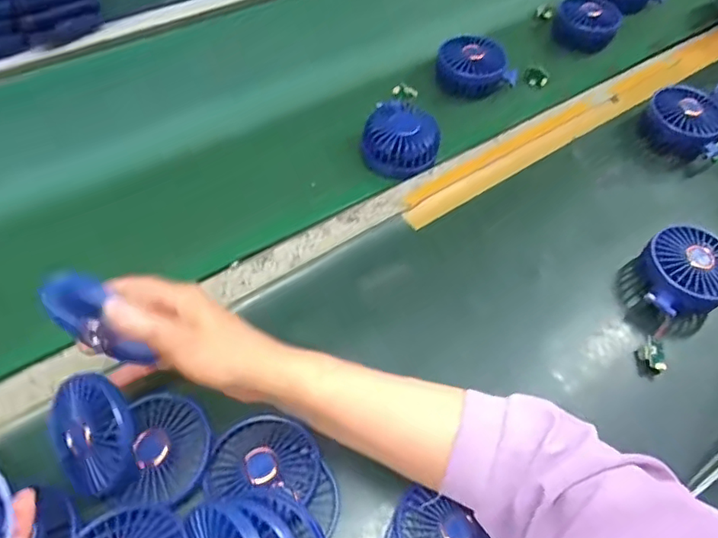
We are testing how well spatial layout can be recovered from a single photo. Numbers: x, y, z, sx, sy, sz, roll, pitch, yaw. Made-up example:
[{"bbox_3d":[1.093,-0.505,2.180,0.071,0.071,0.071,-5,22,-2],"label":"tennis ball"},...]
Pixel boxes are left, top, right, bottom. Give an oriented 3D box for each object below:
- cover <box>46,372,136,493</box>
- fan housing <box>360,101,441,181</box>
[{"bbox_3d":[-0.198,0.120,0.409,0.075,0.012,0.082,12,92,19],"label":"cover"},{"bbox_3d":[0.048,-0.151,0.638,0.085,0.035,0.091,7,54,1],"label":"fan housing"}]

